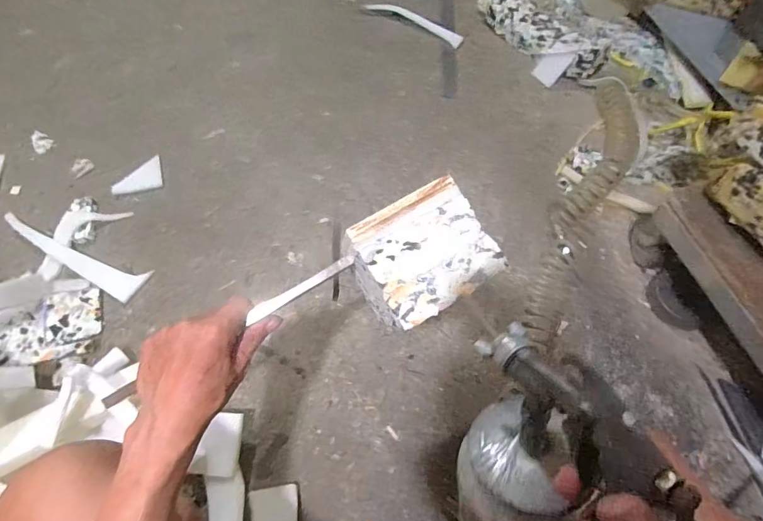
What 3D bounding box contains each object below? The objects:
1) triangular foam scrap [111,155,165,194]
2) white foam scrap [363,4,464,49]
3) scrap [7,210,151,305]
[{"bbox_3d":[-0.524,-0.183,0.900,0.095,0.016,0.092,-18,61,-9],"label":"triangular foam scrap"},{"bbox_3d":[0.090,-0.657,1.147,0.303,0.023,0.054,33,66,18],"label":"white foam scrap"},{"bbox_3d":[-0.598,-0.016,0.798,0.334,0.016,0.063,22,63,14],"label":"scrap"}]

